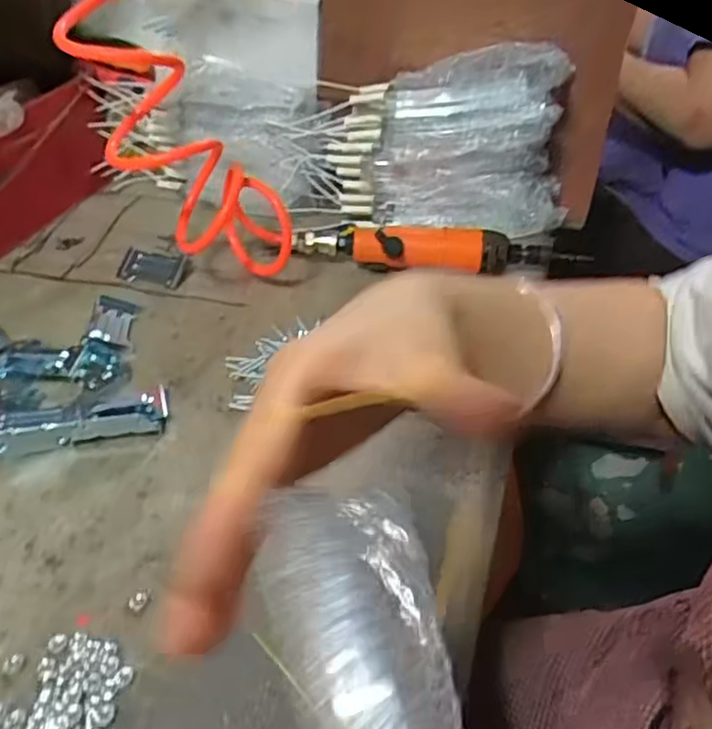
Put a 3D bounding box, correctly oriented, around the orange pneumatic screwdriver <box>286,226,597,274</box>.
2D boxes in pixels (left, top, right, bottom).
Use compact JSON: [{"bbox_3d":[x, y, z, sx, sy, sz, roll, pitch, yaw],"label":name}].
[{"bbox_3d":[0.071,-0.102,0.613,0.250,0.044,0.037,1,40,-1],"label":"orange pneumatic screwdriver"}]

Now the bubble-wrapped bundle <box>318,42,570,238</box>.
[{"bbox_3d":[0.087,-0.201,0.614,0.222,0.154,0.056,6,40,4],"label":"bubble-wrapped bundle"}]

